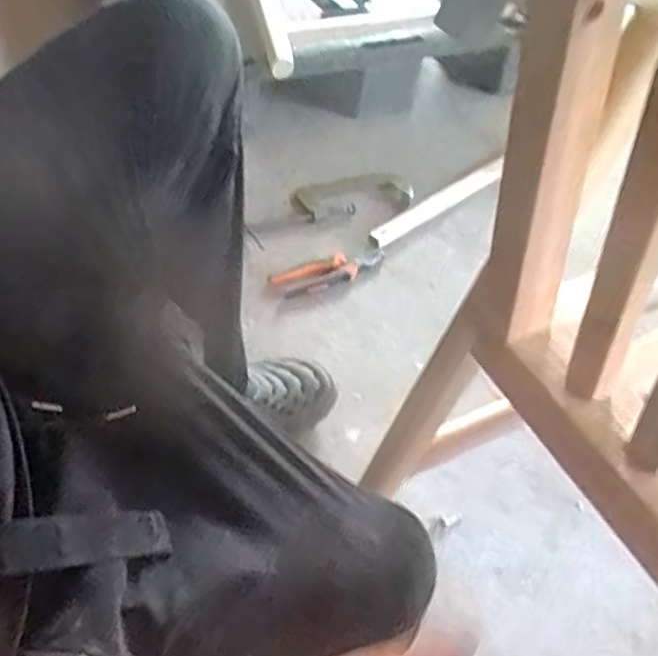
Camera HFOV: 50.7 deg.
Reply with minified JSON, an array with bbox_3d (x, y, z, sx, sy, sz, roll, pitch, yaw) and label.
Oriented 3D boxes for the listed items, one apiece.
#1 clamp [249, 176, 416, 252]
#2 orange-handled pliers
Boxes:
[{"bbox_3d":[-0.010,-0.201,1.127,0.277,0.031,0.105,-19,51,-23],"label":"clamp"},{"bbox_3d":[0.000,-0.085,1.045,0.177,0.021,0.057,-16,50,-21],"label":"orange-handled pliers"}]

